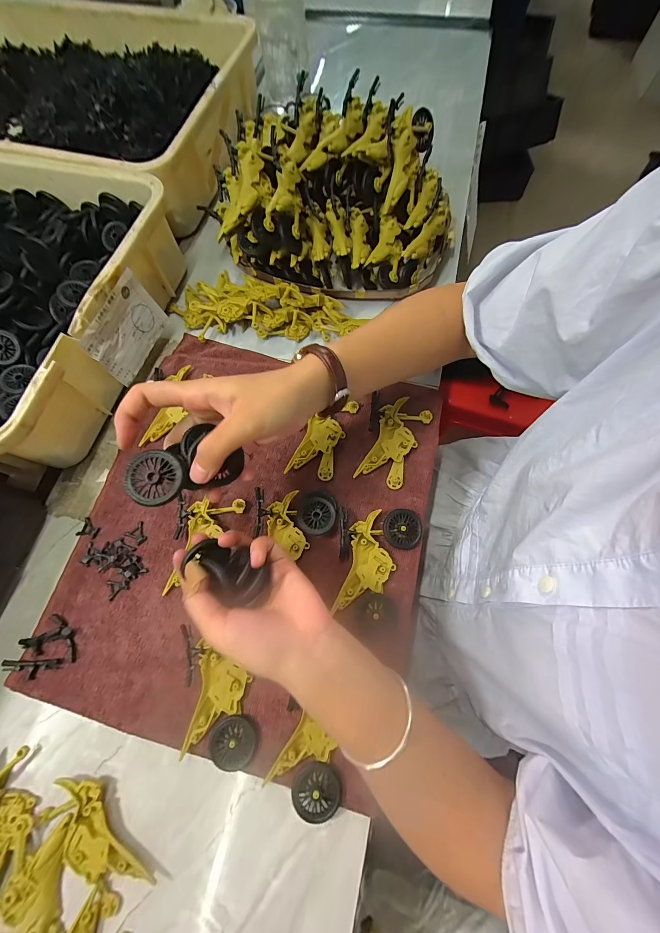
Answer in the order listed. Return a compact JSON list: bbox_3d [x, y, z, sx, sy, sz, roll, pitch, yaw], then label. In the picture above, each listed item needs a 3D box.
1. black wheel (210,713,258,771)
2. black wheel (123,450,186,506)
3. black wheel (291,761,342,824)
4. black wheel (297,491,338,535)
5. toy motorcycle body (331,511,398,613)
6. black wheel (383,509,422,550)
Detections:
[{"bbox_3d":[-0.080,0.228,0.269,0.036,0.008,0.035,-1,72,2],"label":"black wheel"},{"bbox_3d":[-0.117,0.008,0.219,0.035,0.009,0.037,41,75,-1],"label":"black wheel"},{"bbox_3d":[-0.010,0.256,0.259,0.037,0.009,0.037,-1,72,2],"label":"black wheel"},{"bbox_3d":[-0.013,0.045,0.325,0.038,0.012,0.042,10,72,6],"label":"black wheel"},{"bbox_3d":[0.037,0.090,0.311,0.044,0.008,0.094,12,72,6],"label":"toy motorcycle body"},{"bbox_3d":[0.071,0.061,0.320,0.036,0.008,0.037,-1,72,2],"label":"black wheel"}]

